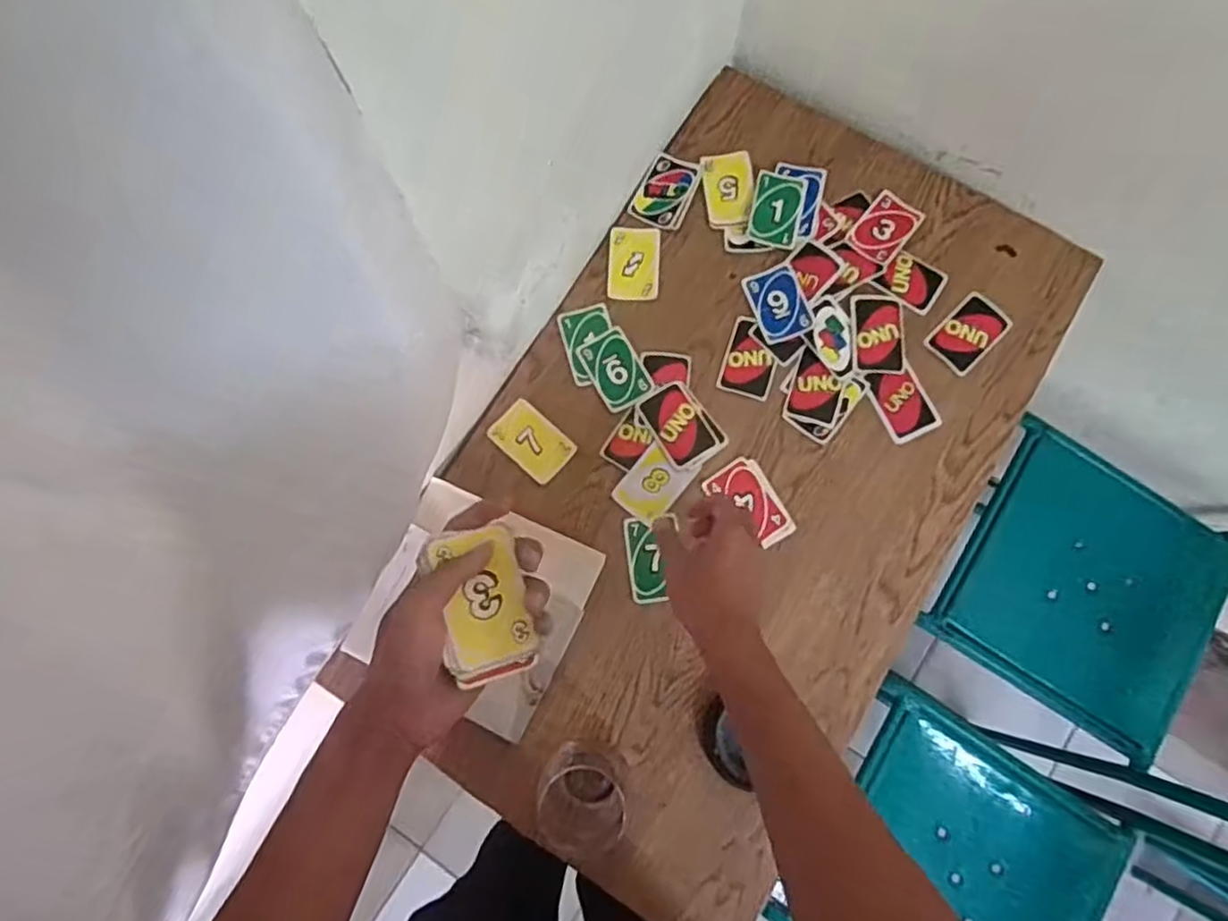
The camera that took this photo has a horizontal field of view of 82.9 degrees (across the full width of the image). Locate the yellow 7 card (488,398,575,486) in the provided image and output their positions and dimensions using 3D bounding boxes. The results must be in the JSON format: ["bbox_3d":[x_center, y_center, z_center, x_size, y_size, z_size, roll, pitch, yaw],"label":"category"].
[{"bbox_3d":[-0.086,-0.020,0.727,0.083,0.004,0.055,41,87,7],"label":"yellow 7 card"}]

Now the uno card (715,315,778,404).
[{"bbox_3d":[0.145,-0.108,0.737,0.055,0.004,0.082,17,85,9],"label":"uno card"}]

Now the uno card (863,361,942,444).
[{"bbox_3d":[0.299,-0.061,0.721,0.054,0.004,0.077,-24,79,-4],"label":"uno card"}]

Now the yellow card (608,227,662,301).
[{"bbox_3d":[0.023,-0.217,0.768,0.054,0.004,0.083,2,84,0],"label":"yellow card"}]

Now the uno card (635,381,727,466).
[{"bbox_3d":[0.068,-0.040,0.724,0.062,0.006,0.084,-36,79,-9],"label":"uno card"}]

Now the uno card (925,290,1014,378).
[{"bbox_3d":[0.373,-0.134,0.735,0.078,0.007,0.056,-46,75,-1],"label":"uno card"}]

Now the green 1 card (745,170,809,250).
[{"bbox_3d":[0.179,-0.276,0.762,0.055,0.008,0.083,13,88,3],"label":"green 1 card"}]

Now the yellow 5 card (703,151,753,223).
[{"bbox_3d":[0.128,-0.303,0.775,0.053,0.005,0.087,-3,75,2],"label":"yellow 5 card"}]

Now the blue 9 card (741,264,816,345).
[{"bbox_3d":[0.175,-0.169,0.744,0.057,0.006,0.082,-18,73,2],"label":"blue 9 card"}]

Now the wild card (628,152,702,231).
[{"bbox_3d":[0.059,-0.303,0.782,0.060,0.007,0.083,25,83,9],"label":"wild card"}]

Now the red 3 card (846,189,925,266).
[{"bbox_3d":[0.297,-0.254,0.759,0.056,0.004,0.083,37,77,8],"label":"red 3 card"}]

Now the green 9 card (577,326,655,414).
[{"bbox_3d":[0.001,-0.098,0.741,0.057,0.004,0.083,-32,80,-4],"label":"green 9 card"}]

